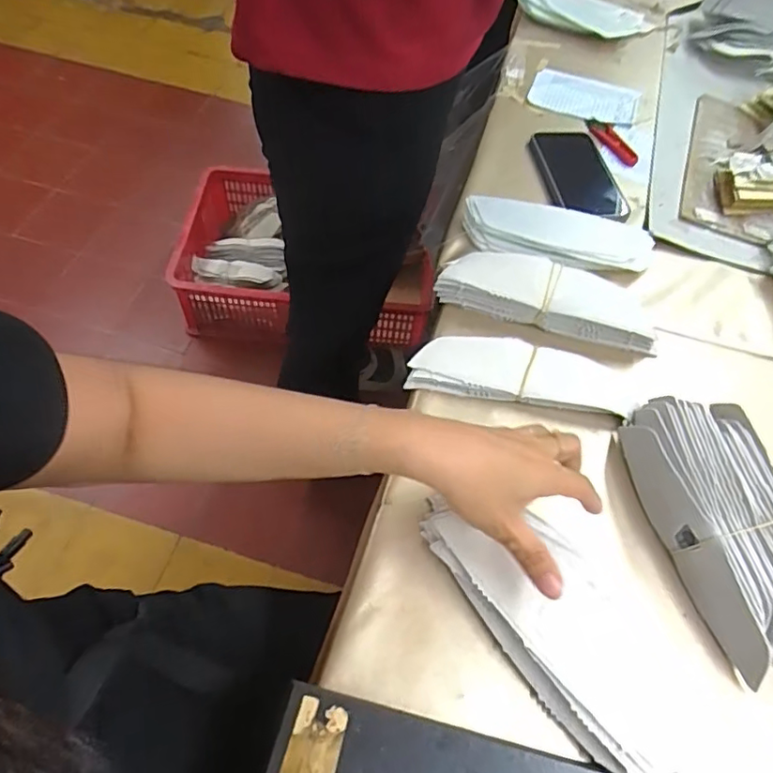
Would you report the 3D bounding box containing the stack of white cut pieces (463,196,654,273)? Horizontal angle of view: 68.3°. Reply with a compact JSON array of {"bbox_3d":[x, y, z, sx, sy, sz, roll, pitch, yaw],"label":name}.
[{"bbox_3d":[0.185,-0.161,0.609,0.199,0.031,0.074,8,57,-1],"label":"stack of white cut pieces"}]

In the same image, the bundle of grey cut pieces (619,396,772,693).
[{"bbox_3d":[0.255,0.106,0.427,0.098,0.060,0.223,-4,59,-7],"label":"bundle of grey cut pieces"}]

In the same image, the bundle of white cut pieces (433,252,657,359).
[{"bbox_3d":[0.156,-0.085,0.548,0.211,0.045,0.056,14,58,4],"label":"bundle of white cut pieces"}]

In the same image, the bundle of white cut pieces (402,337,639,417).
[{"bbox_3d":[0.122,-0.010,0.516,0.198,0.025,0.061,9,57,0],"label":"bundle of white cut pieces"}]

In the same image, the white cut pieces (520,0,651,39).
[{"bbox_3d":[0.299,-0.592,0.883,0.216,0.056,0.078,23,58,8],"label":"white cut pieces"}]

